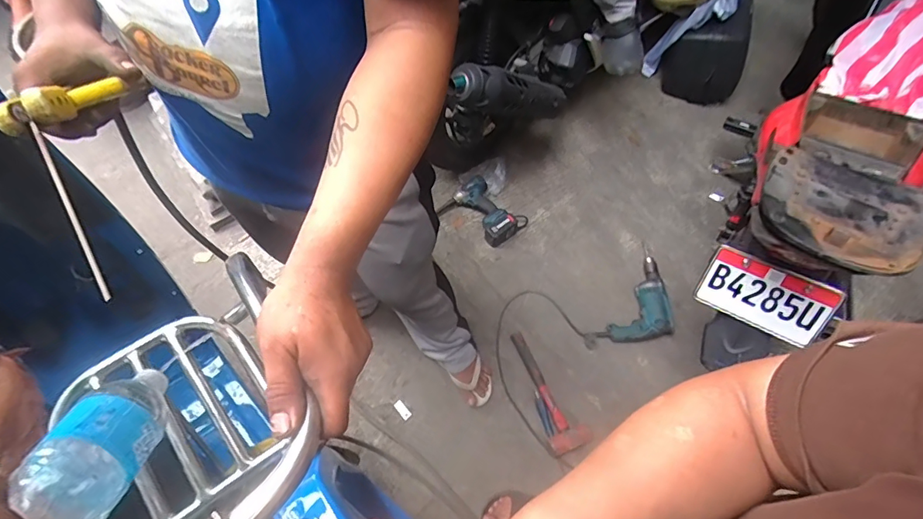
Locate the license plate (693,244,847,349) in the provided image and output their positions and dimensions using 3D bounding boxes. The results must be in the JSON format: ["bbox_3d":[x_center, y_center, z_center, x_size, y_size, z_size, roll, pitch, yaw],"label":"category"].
[{"bbox_3d":[0.641,0.078,0.987,0.237,0.146,0.015,26,35,20],"label":"license plate"}]

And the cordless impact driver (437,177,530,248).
[{"bbox_3d":[0.083,-0.171,1.618,0.255,0.104,0.182,37,65,15],"label":"cordless impact driver"}]

